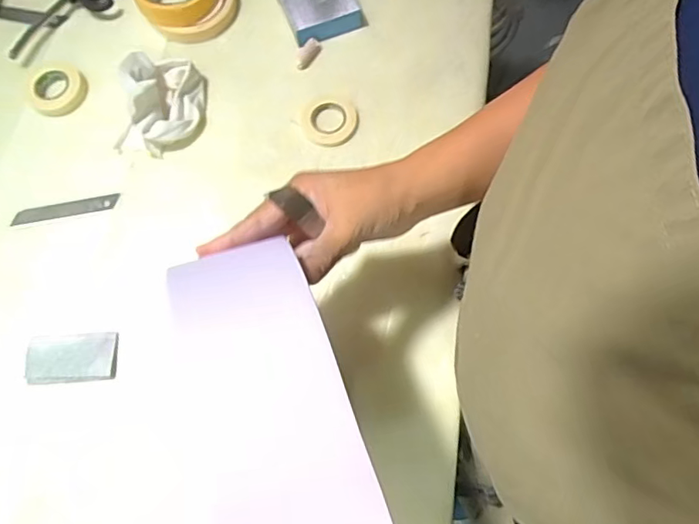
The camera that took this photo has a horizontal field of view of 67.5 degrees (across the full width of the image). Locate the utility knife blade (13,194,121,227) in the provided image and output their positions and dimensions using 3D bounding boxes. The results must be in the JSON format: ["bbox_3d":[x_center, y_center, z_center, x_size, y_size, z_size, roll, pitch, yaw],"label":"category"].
[{"bbox_3d":[-0.267,-0.051,0.492,0.097,0.004,0.017,-11,72,-3],"label":"utility knife blade"}]

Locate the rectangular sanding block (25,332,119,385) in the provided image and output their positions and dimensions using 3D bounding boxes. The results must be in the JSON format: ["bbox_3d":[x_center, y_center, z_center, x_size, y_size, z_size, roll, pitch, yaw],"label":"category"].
[{"bbox_3d":[-0.237,0.082,0.447,0.074,0.008,0.040,-4,72,0],"label":"rectangular sanding block"}]

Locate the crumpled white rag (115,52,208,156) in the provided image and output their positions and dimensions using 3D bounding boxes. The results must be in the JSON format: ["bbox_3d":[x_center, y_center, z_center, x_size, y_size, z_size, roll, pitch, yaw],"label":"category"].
[{"bbox_3d":[-0.184,-0.159,0.499,0.078,0.055,0.099,2,72,2],"label":"crumpled white rag"}]

